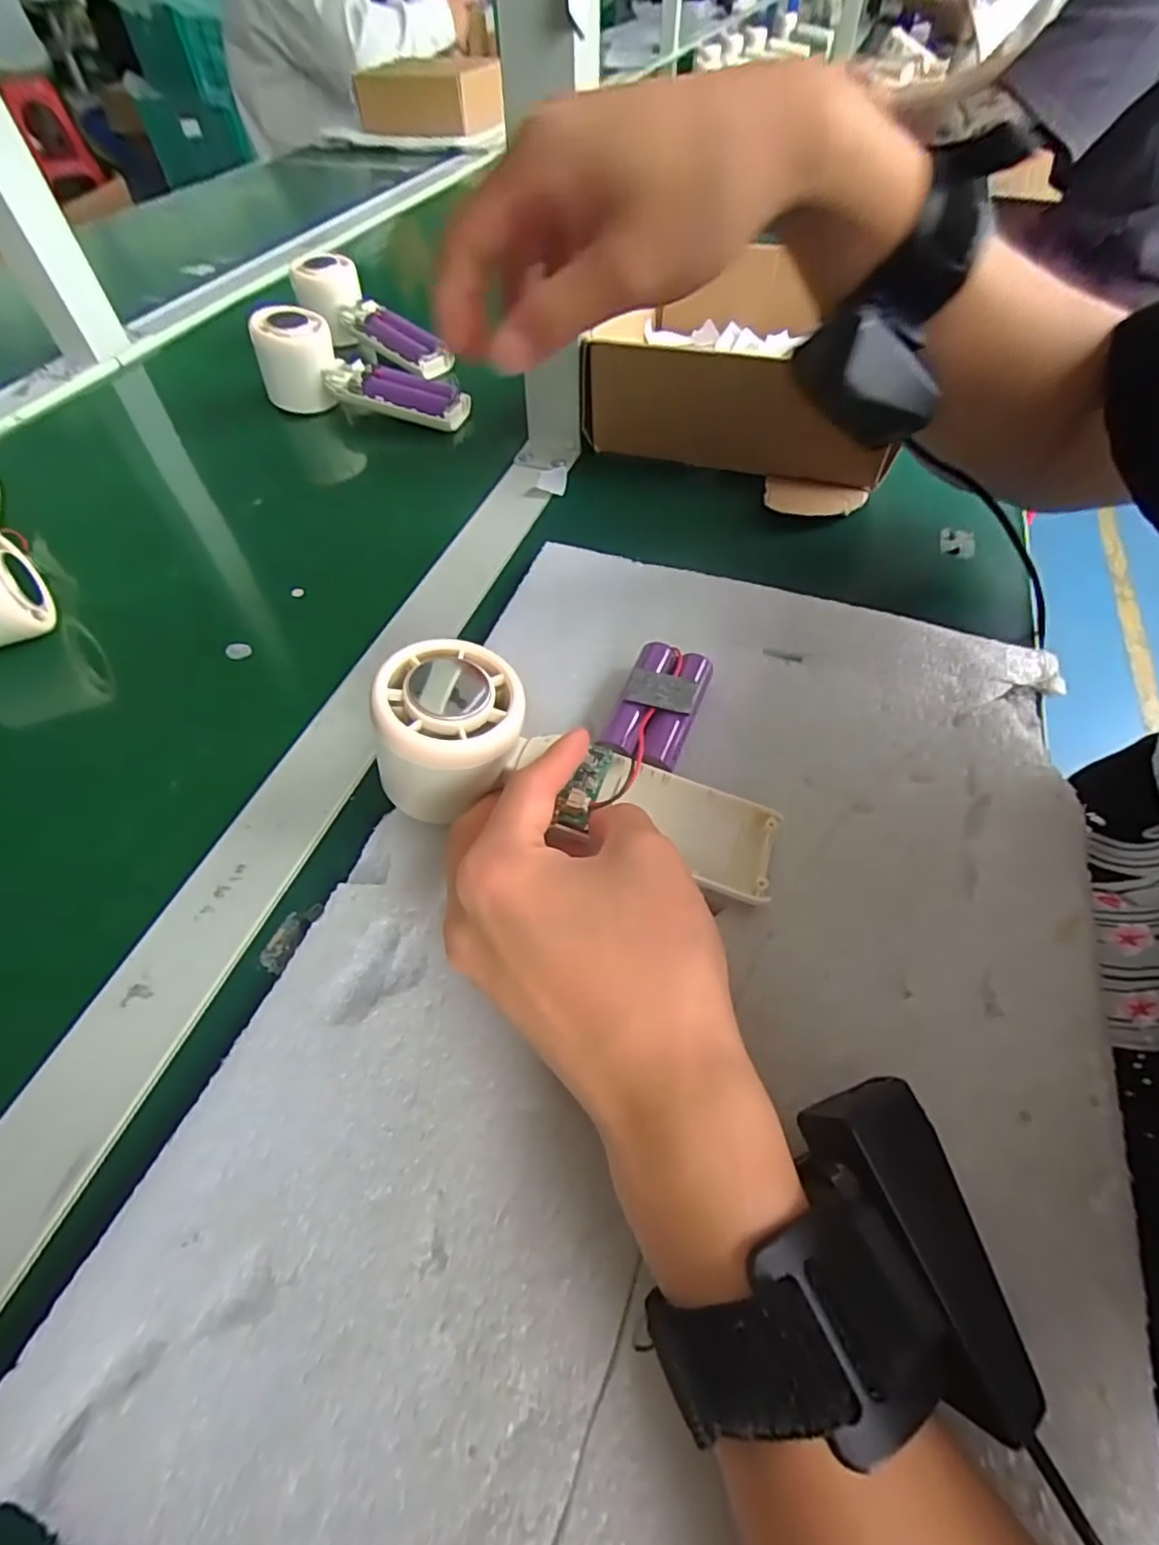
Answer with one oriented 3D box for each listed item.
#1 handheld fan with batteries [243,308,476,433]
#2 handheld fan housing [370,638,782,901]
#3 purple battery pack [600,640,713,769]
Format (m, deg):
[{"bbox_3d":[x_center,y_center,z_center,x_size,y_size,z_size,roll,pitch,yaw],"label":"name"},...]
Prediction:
[{"bbox_3d":[-0.164,-0.305,0.469,0.165,0.055,0.044,18,57,14],"label":"handheld fan with batteries"},{"bbox_3d":[-0.001,0.002,0.244,0.159,0.033,0.068,19,54,-13],"label":"handheld fan housing"},{"bbox_3d":[0.034,-0.029,0.285,0.037,0.021,0.068,19,57,14],"label":"purple battery pack"}]

